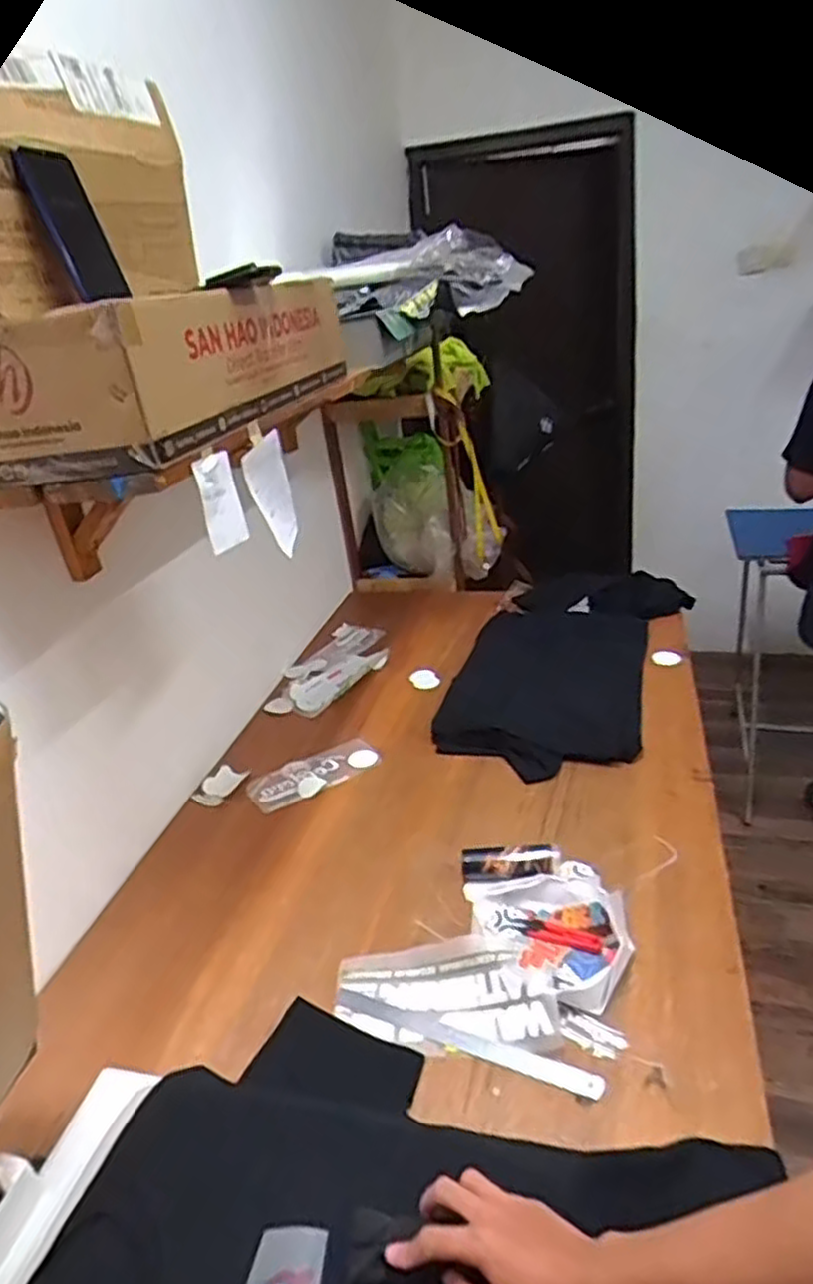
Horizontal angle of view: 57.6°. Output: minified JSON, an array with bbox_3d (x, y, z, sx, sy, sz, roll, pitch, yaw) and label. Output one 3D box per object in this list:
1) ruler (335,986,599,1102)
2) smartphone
[{"bbox_3d":[0.062,0.462,0.867,0.332,0.009,0.028,7,29,25],"label":"ruler"},{"bbox_3d":[-0.336,-0.420,0.746,0.011,0.144,0.070,-14,16,31],"label":"smartphone"}]

